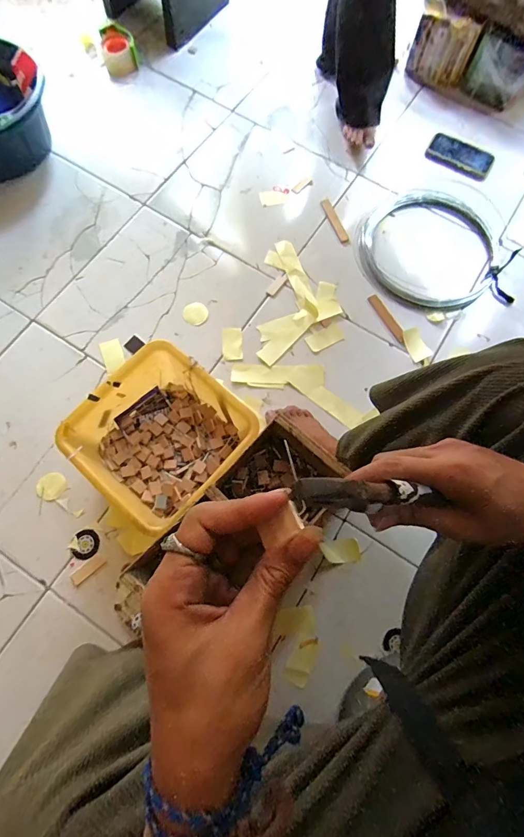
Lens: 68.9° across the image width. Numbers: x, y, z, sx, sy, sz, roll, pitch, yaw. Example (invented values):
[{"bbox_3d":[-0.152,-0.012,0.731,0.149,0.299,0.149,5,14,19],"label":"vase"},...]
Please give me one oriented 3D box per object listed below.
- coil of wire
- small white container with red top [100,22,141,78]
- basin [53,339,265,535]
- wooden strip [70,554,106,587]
[{"bbox_3d":[0.445,-0.413,0.959,0.409,0.034,0.340,29,78,5],"label":"coil of wire"},{"bbox_3d":[-0.404,-1.042,1.073,0.095,0.064,0.117,-14,75,-7],"label":"small white container with red top"},{"bbox_3d":[-0.191,0.043,0.727,0.267,0.132,0.300,41,76,10],"label":"basin"},{"bbox_3d":[-0.322,0.280,0.707,0.066,0.005,0.023,-39,78,-13],"label":"wooden strip"}]

